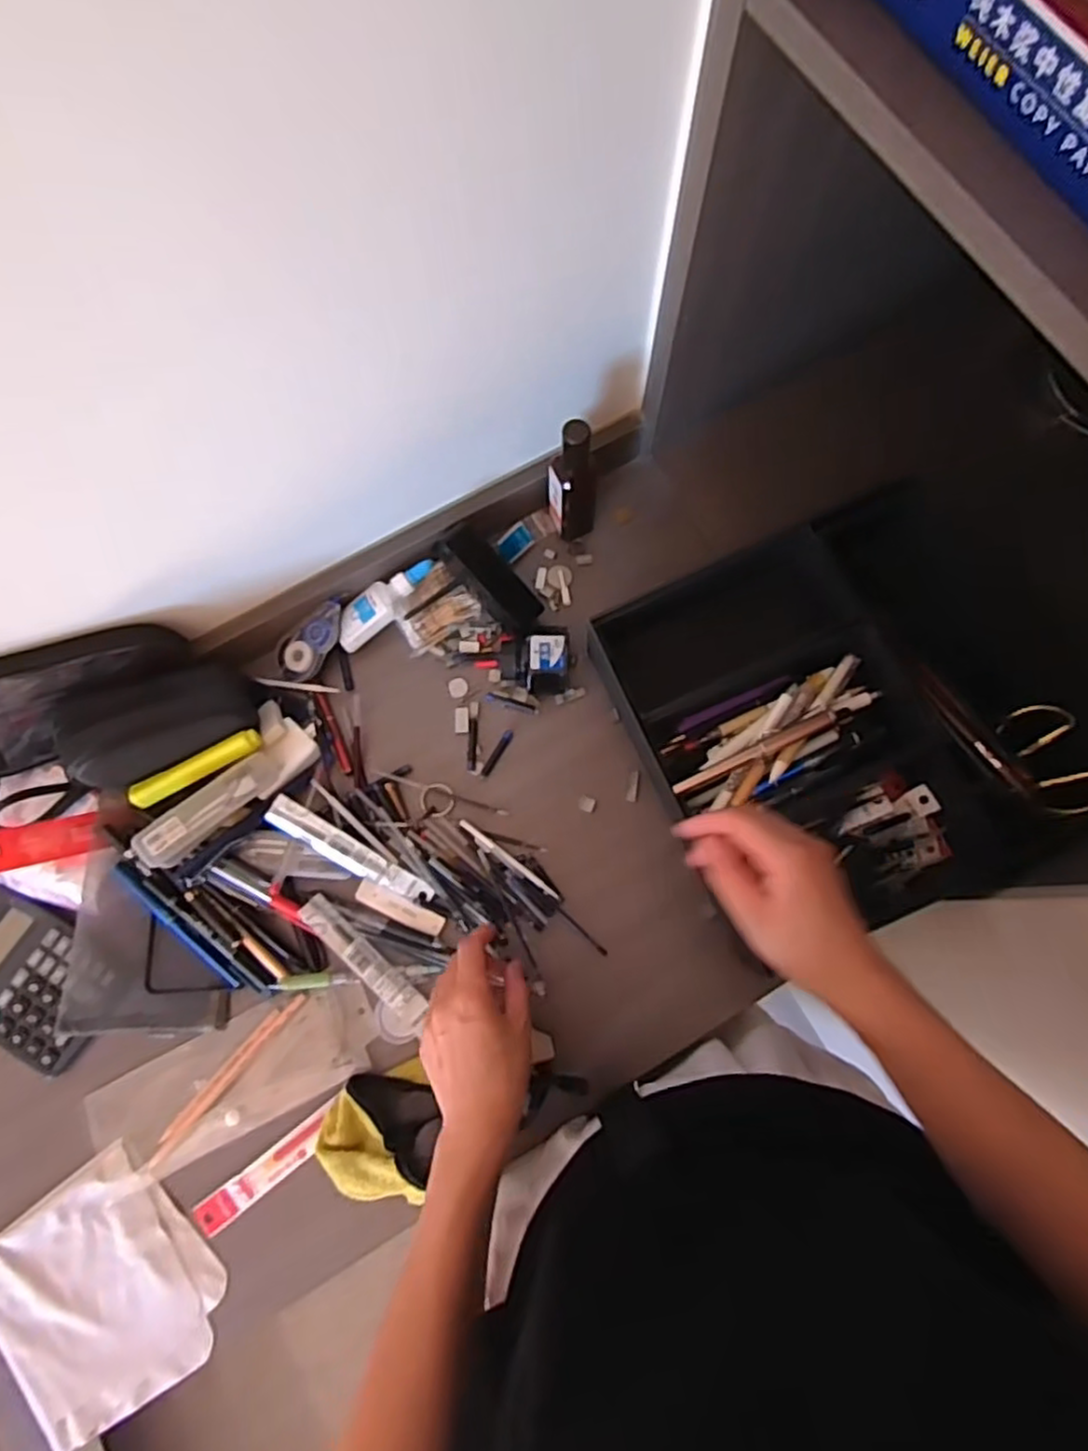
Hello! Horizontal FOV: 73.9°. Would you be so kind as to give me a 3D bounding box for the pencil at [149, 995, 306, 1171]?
[{"bbox_3d":[-0.248,0.278,0.571,0.008,0.005,0.159,41,77,9],"label":"pencil"}]

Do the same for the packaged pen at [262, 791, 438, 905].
[{"bbox_3d":[-0.161,0.107,0.606,0.151,0.014,0.025,32,76,-6],"label":"packaged pen"}]

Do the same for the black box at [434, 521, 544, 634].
[{"bbox_3d":[-0.045,-0.133,0.652,0.039,0.030,0.107,-45,102,-12],"label":"black box"}]

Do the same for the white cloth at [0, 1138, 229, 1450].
[{"bbox_3d":[-0.330,0.426,0.542,0.145,0.011,0.161,-39,78,-8],"label":"white cloth"}]

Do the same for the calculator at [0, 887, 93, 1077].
[{"bbox_3d":[-0.420,0.201,0.588,0.130,0.017,0.108,30,77,0],"label":"calculator"}]

